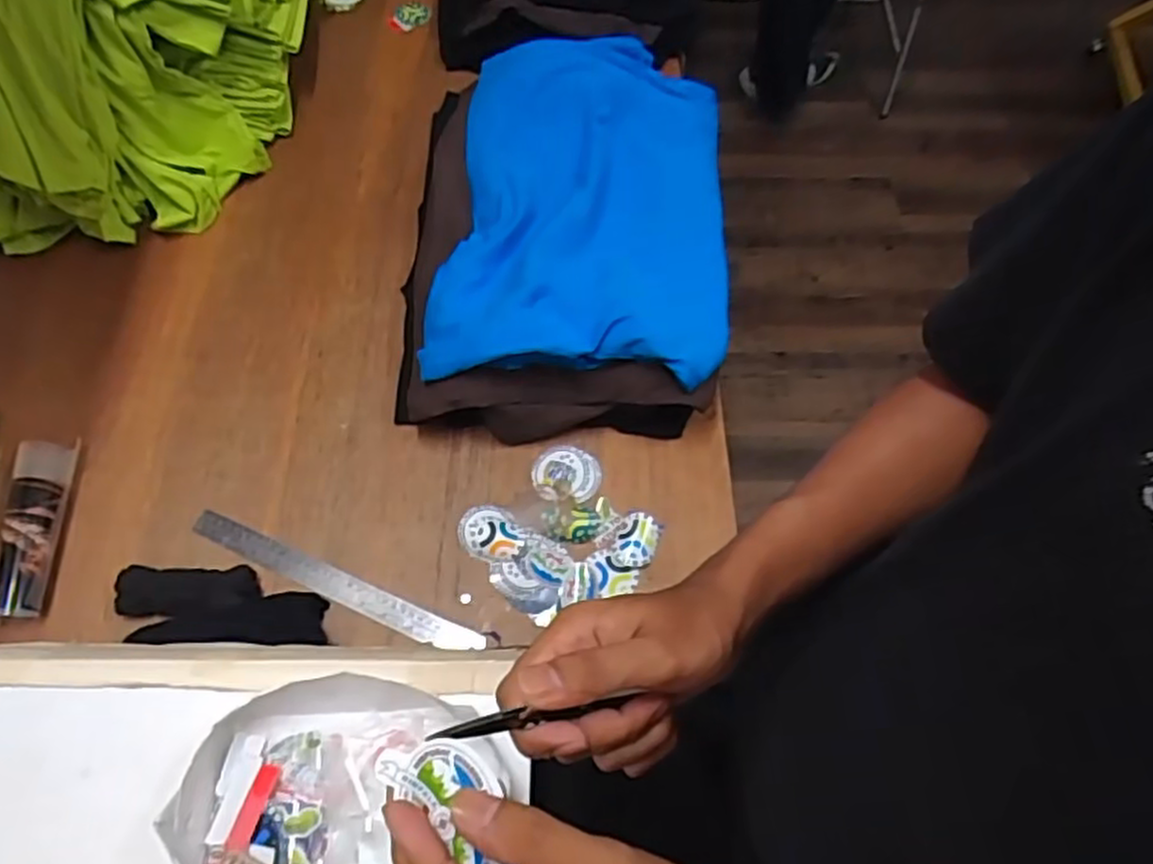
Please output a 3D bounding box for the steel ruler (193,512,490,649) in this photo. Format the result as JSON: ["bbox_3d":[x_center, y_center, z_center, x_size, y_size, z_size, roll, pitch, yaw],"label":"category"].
[{"bbox_3d":[-0.242,0.151,0.740,0.318,0.005,0.028,22,65,8],"label":"steel ruler"}]

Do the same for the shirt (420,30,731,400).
[{"bbox_3d":[0.015,-0.278,0.902,0.329,0.102,0.529,3,63,0],"label":"shirt"}]

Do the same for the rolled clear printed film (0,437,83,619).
[{"bbox_3d":[-0.534,0.092,0.732,0.049,0.044,0.185,-3,63,-3],"label":"rolled clear printed film"}]

